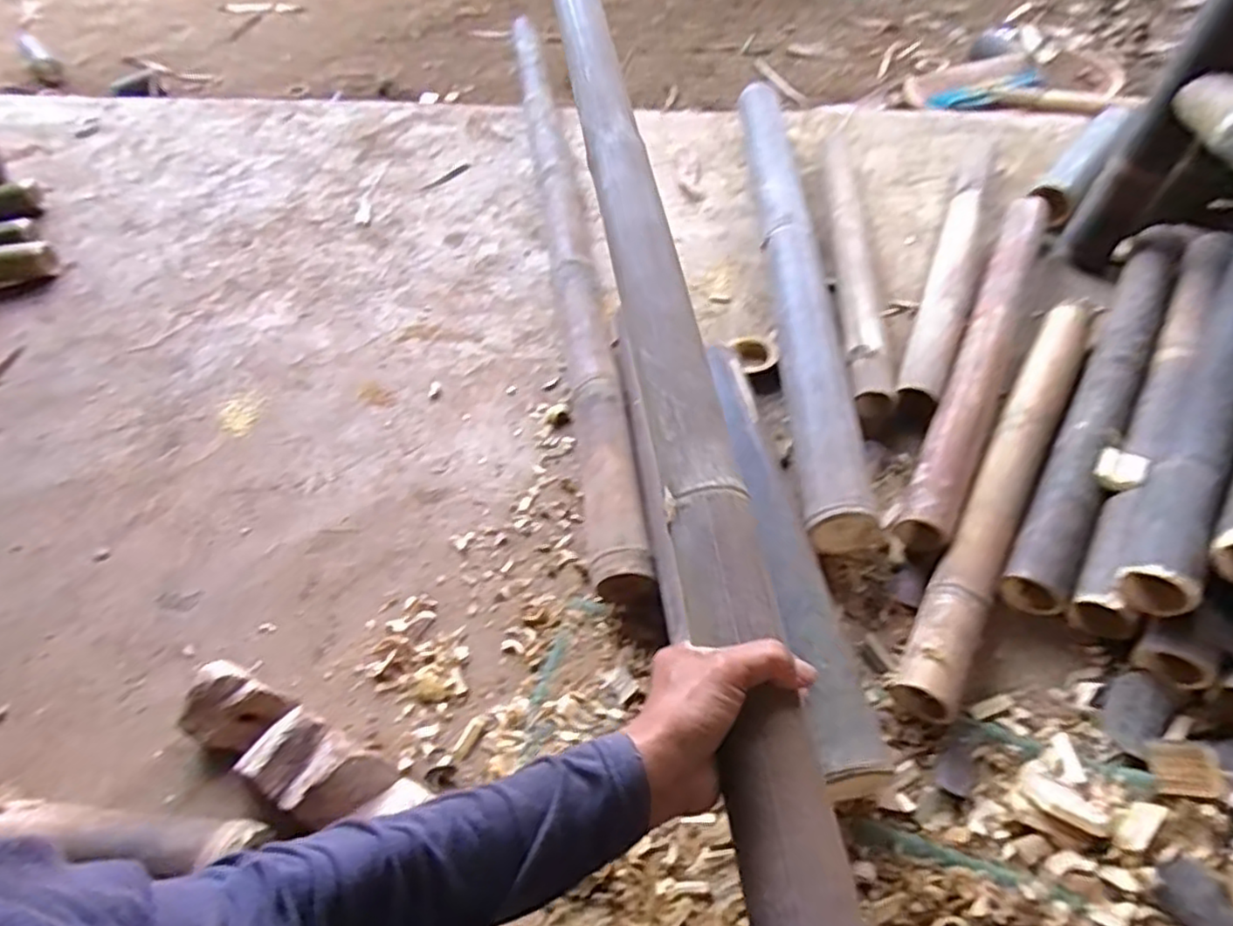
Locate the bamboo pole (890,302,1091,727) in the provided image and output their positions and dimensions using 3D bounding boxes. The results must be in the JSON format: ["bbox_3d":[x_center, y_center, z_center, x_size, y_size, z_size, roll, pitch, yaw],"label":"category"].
[{"bbox_3d":[0.432,0.021,0.765,0.058,0.063,0.581,25,57,23],"label":"bamboo pole"}]

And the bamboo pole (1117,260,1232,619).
[{"bbox_3d":[0.663,-0.098,0.751,0.064,0.054,0.636,28,61,25],"label":"bamboo pole"}]

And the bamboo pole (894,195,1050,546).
[{"bbox_3d":[0.474,-0.144,0.888,0.060,0.066,0.643,21,56,21],"label":"bamboo pole"}]

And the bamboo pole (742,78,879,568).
[{"bbox_3d":[0.255,-0.297,1.025,0.084,0.082,0.963,-2,53,5],"label":"bamboo pole"}]

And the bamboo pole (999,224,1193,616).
[{"bbox_3d":[0.600,-0.097,0.838,0.059,0.063,0.679,26,58,24],"label":"bamboo pole"}]

